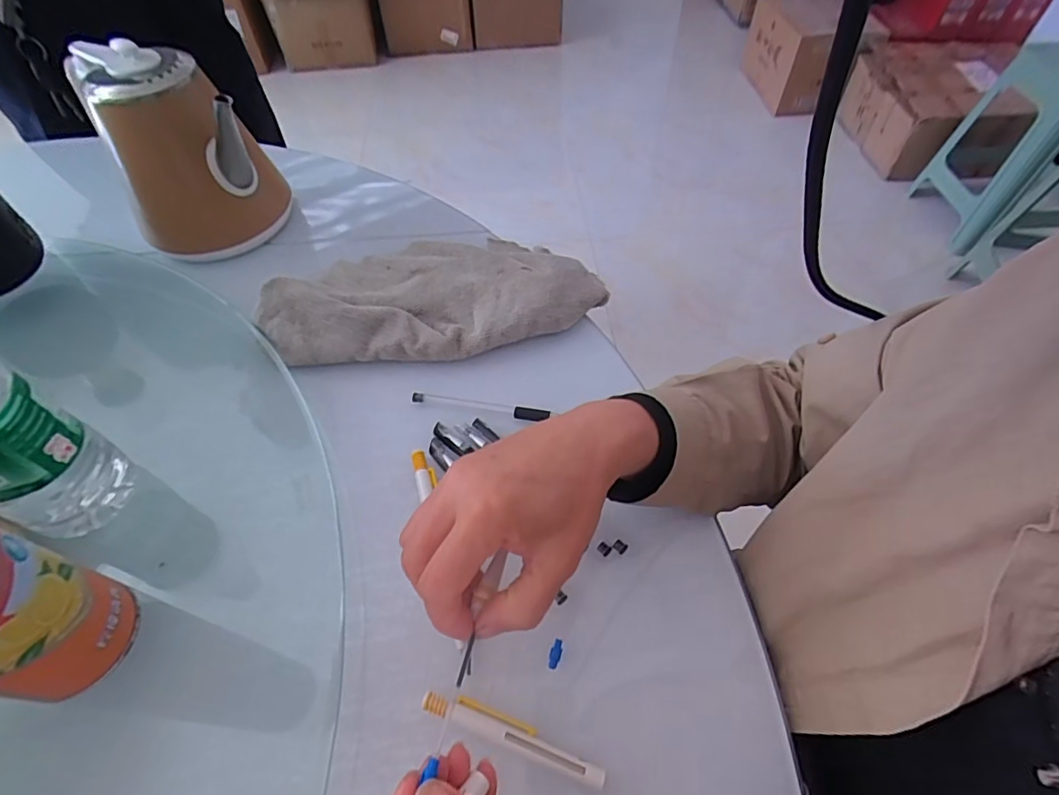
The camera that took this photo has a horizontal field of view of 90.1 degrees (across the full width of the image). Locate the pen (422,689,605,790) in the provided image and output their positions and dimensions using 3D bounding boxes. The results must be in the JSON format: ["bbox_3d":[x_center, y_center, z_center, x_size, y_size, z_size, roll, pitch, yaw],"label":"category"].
[{"bbox_3d":[-0.009,0.183,0.288,0.103,0.017,0.014,17,57,13],"label":"pen"}]

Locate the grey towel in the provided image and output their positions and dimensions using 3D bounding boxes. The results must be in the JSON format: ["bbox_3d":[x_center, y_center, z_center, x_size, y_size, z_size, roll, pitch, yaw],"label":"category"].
[{"bbox_3d":[-0.075,-0.101,0.466,0.281,0.045,0.150,-1,54,1],"label":"grey towel"}]

